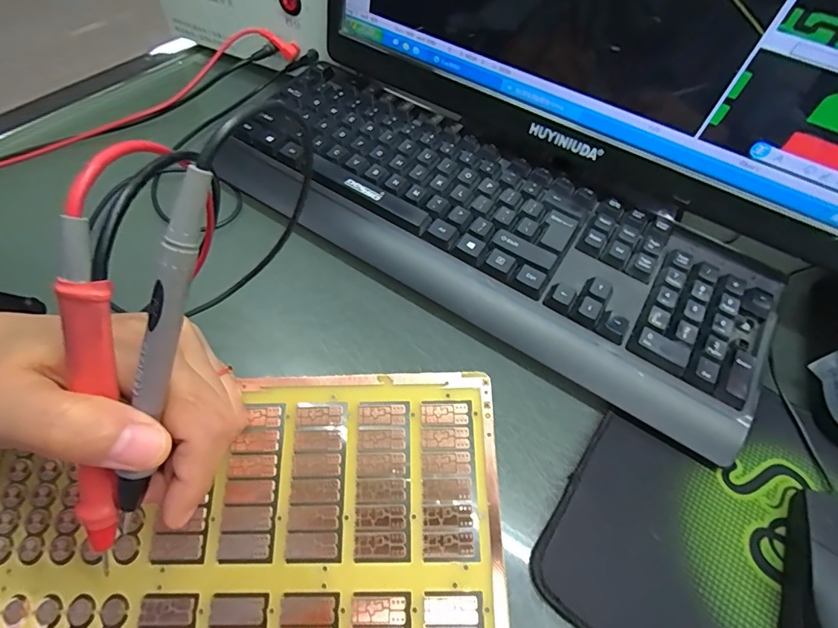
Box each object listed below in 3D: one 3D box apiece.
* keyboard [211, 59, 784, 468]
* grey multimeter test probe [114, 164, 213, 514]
[{"bbox_3d":[0.049,-0.069,0.330,0.418,0.026,0.151,31,65,12],"label":"keyboard"},{"bbox_3d":[-0.089,0.017,0.143,0.007,0.011,0.132,28,109,11],"label":"grey multimeter test probe"}]

